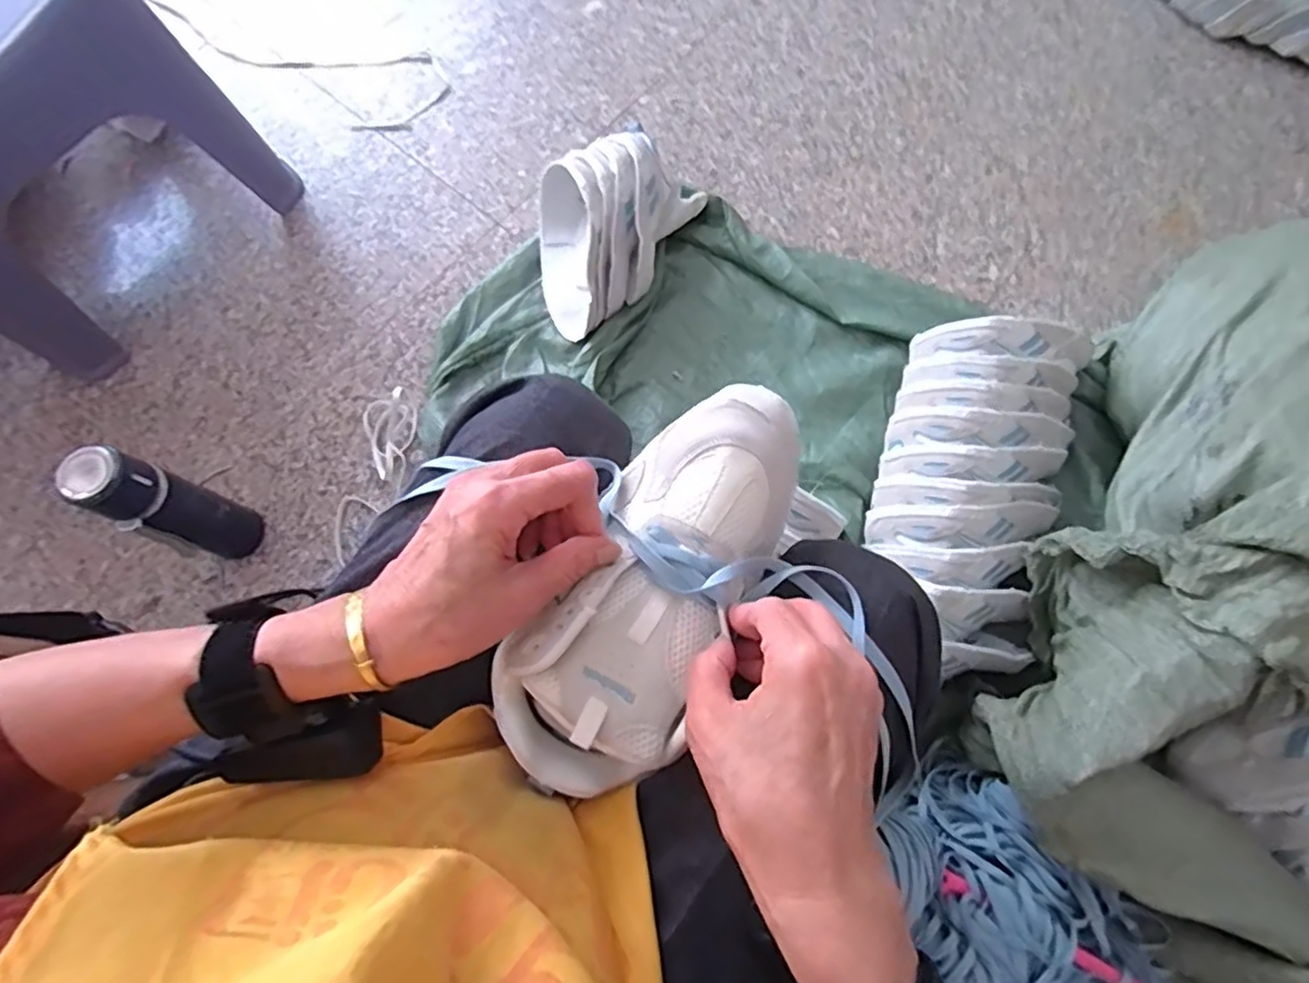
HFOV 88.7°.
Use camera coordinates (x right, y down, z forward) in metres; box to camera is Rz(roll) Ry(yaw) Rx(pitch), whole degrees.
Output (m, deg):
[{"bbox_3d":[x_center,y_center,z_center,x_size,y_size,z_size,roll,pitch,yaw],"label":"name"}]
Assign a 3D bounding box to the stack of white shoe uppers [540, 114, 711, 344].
[{"bbox_3d":[-0.043,-0.347,0.903,0.240,0.149,0.218,-13,74,-4],"label":"stack of white shoe uppers"}]

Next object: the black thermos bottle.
[{"bbox_3d":[-0.507,0.027,0.722,0.059,0.254,0.068,20,74,6],"label":"black thermos bottle"}]

